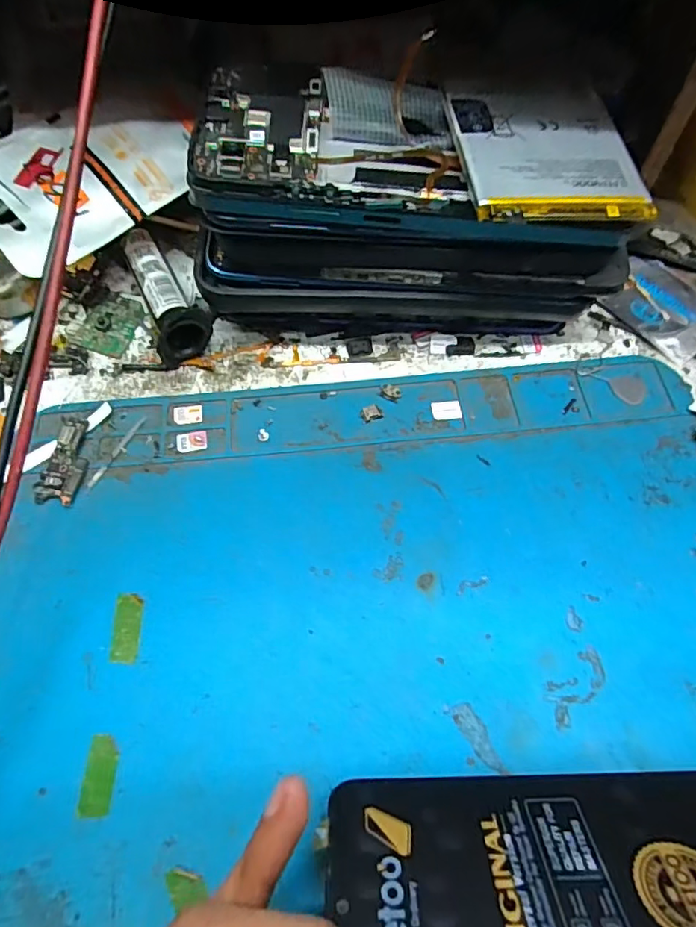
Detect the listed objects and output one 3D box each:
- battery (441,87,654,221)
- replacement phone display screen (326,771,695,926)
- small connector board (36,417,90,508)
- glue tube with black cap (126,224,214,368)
[{"bbox_3d":[0.070,-0.114,0.193,0.063,0.009,0.067,-7,64,-4],"label":"battery"},{"bbox_3d":[0.070,0.110,0.138,0.146,0.004,0.069,-2,21,-1],"label":"replacement phone display screen"},{"bbox_3d":[-0.117,-0.001,0.223,0.017,0.004,0.039,4,63,2],"label":"small connector board"},{"bbox_3d":[-0.085,-0.082,0.254,0.025,0.025,0.072,-21,65,-10],"label":"glue tube with black cap"}]

